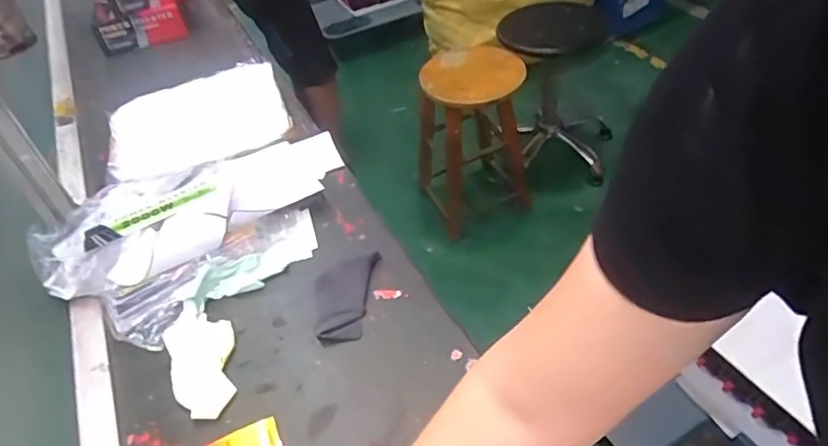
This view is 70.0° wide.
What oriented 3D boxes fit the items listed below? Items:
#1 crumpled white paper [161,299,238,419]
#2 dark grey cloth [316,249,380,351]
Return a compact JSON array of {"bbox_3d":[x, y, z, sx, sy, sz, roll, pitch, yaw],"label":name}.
[{"bbox_3d":[-0.254,0.160,0.711,0.077,0.015,0.164,-20,45,-14],"label":"crumpled white paper"},{"bbox_3d":[-0.092,0.091,0.755,0.070,0.019,0.140,3,45,10],"label":"dark grey cloth"}]

